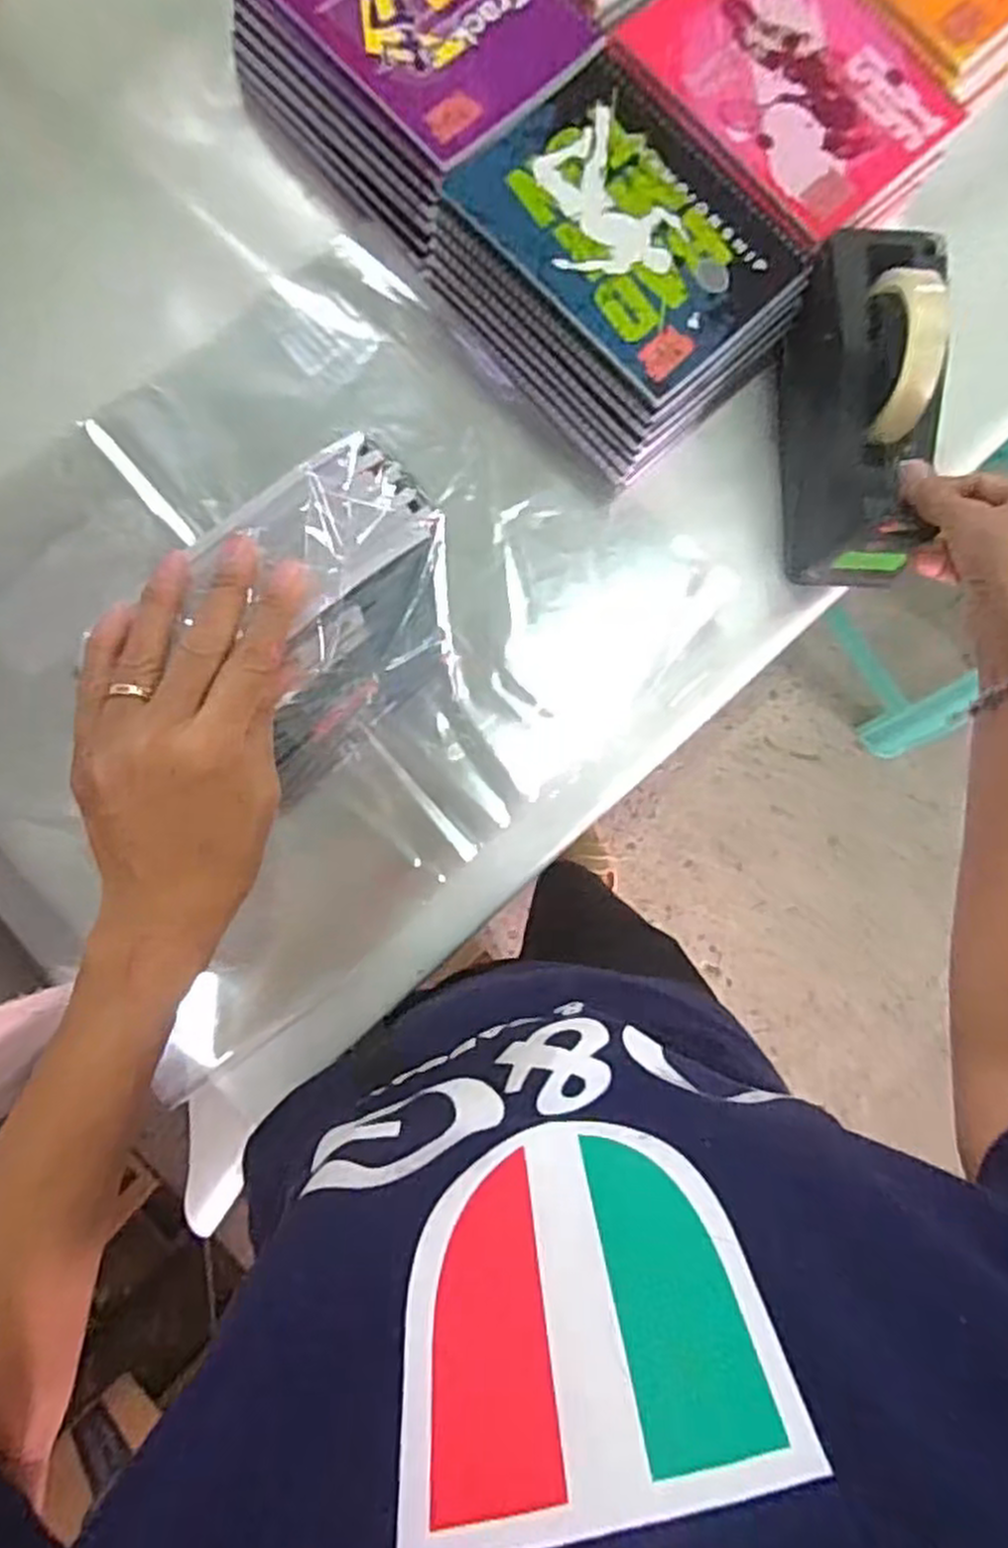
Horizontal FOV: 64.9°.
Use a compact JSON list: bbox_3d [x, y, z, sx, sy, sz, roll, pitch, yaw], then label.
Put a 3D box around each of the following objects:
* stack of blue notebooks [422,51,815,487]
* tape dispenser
[{"bbox_3d":[0.072,-0.321,0.524,0.168,0.079,0.208,-43,87,-8],"label":"stack of blue notebooks"},{"bbox_3d":[0.219,-0.225,0.480,0.071,0.113,0.189,2,83,-3],"label":"tape dispenser"}]

